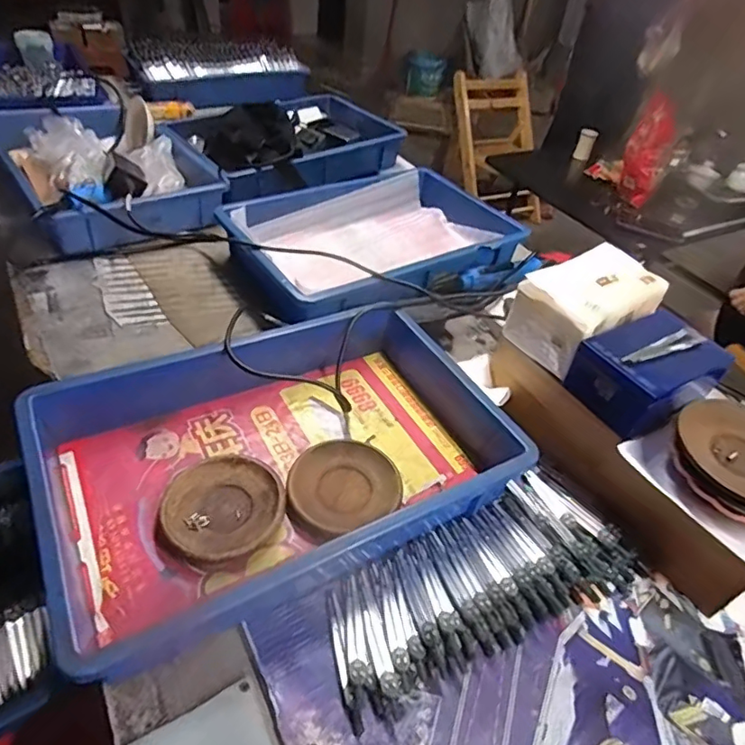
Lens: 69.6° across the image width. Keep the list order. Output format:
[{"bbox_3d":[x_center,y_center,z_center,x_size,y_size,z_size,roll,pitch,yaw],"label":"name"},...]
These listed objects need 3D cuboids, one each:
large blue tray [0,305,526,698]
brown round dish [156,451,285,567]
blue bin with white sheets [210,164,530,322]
[{"bbox_3d":[-0.089,0.077,0.546,0.416,0.077,0.281,-20,49,-27],"label":"large blue tray"},{"bbox_3d":[-0.144,0.128,0.520,0.111,0.016,0.117,4,43,-4],"label":"brown round dish"},{"bbox_3d":[-0.007,-0.218,0.877,0.441,0.077,0.308,-22,51,-28],"label":"blue bin with white sheets"}]

